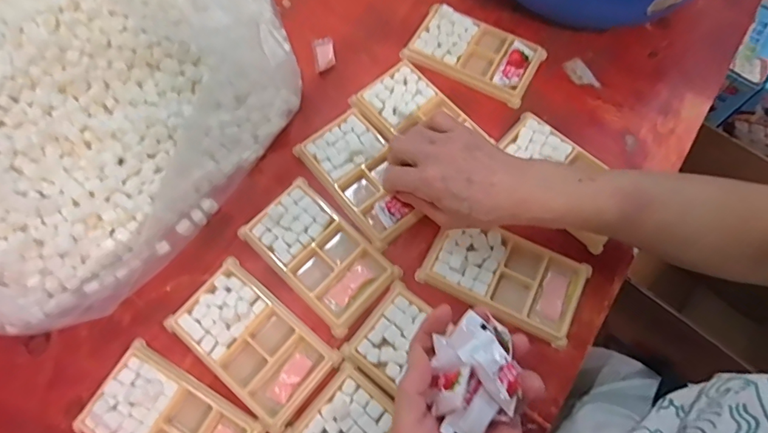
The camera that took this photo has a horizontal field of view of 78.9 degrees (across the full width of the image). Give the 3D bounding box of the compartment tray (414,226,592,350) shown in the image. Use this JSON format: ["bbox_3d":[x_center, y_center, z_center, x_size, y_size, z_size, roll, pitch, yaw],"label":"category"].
[{"bbox_3d":[0.108,0.050,0.419,0.134,0.012,0.078,25,71,9],"label":"compartment tray"}]

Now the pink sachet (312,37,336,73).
[{"bbox_3d":[-0.066,-0.179,0.514,0.022,0.006,0.043,-11,70,-4],"label":"pink sachet"}]

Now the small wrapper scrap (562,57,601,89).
[{"bbox_3d":[0.212,-0.152,0.502,0.021,0.004,0.042,-28,72,-10],"label":"small wrapper scrap"}]

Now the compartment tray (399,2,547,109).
[{"bbox_3d":[0.098,-0.178,0.504,0.137,0.014,0.077,26,72,10],"label":"compartment tray"}]

